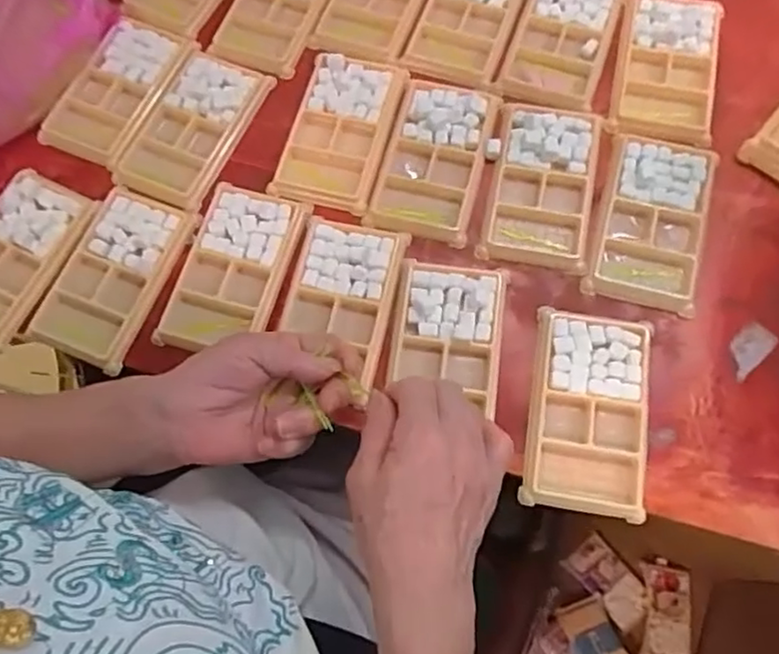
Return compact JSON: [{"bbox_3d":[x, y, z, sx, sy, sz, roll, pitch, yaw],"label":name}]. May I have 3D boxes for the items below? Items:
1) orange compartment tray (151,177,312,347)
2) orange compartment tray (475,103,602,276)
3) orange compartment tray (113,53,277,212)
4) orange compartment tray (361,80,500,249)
[{"bbox_3d":[-0.119,-0.042,0.501,0.078,0.013,0.132,17,73,9],"label":"orange compartment tray"},{"bbox_3d":[0.117,-0.111,0.510,0.078,0.010,0.136,10,72,7],"label":"orange compartment tray"},{"bbox_3d":[-0.163,-0.166,0.541,0.081,0.011,0.134,21,74,10],"label":"orange compartment tray"},{"bbox_3d":[0.034,-0.134,0.523,0.081,0.013,0.137,12,72,8],"label":"orange compartment tray"}]

